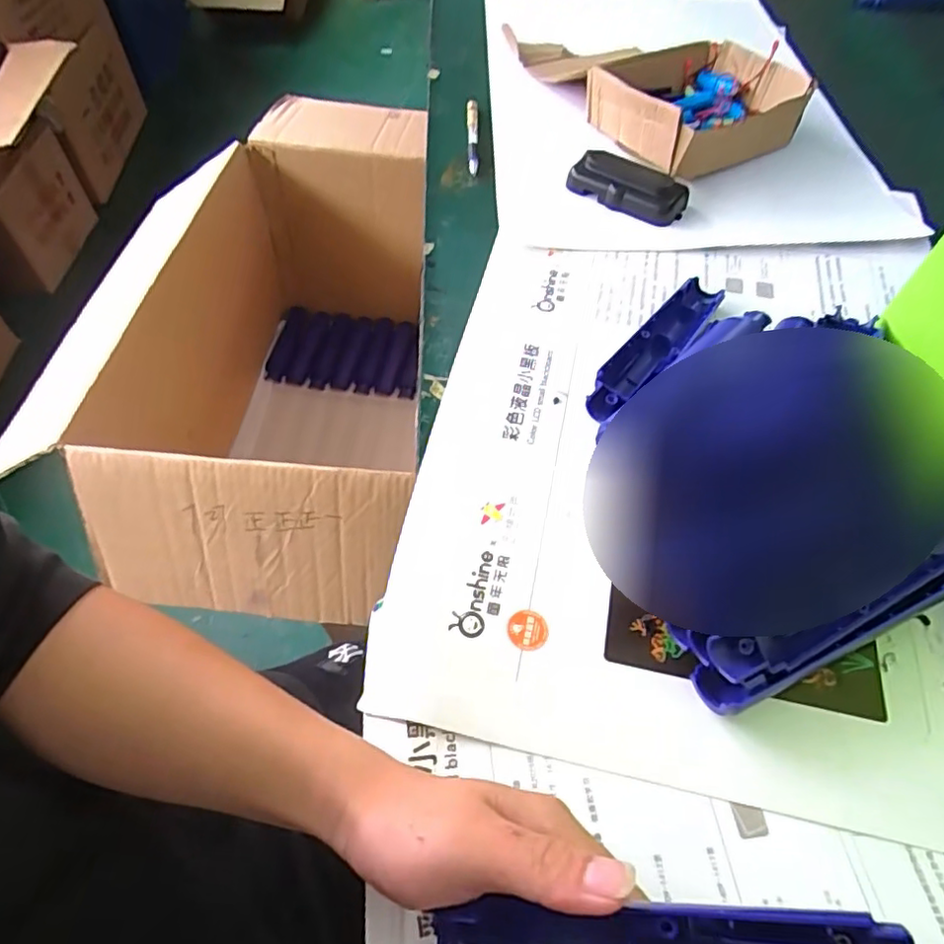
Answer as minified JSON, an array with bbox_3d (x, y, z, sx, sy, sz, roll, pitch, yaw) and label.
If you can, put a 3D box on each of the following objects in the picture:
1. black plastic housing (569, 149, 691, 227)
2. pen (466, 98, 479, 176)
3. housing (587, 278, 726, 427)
[{"bbox_3d":[0.142,-0.261,0.560,0.102,0.027,0.051,28,59,15],"label":"black plastic housing"},{"bbox_3d":[0.001,-0.343,0.624,0.012,0.008,0.135,1,56,-2],"label":"pen"},{"bbox_3d":[0.134,-0.091,0.451,0.033,0.023,0.171,35,61,19],"label":"housing"}]

